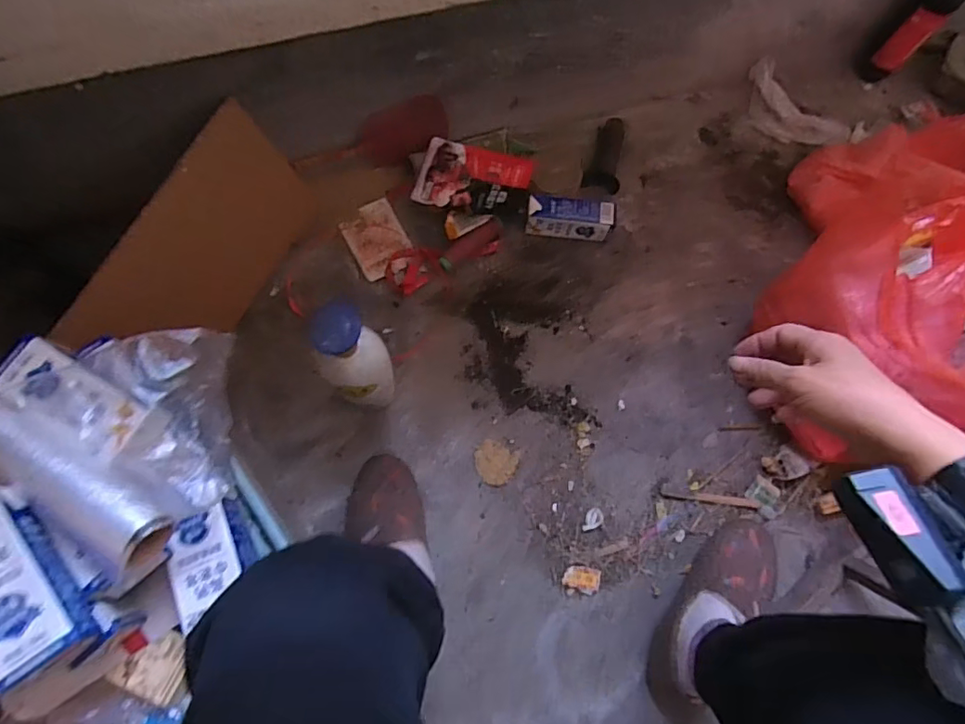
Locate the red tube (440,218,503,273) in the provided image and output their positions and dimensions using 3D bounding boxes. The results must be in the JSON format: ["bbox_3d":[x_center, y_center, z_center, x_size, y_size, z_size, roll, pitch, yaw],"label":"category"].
[{"bbox_3d":[-0.018,-0.177,0.819,0.114,0.025,0.028,-39,78,-13],"label":"red tube"}]

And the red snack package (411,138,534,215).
[{"bbox_3d":[-0.012,-0.277,0.826,0.168,0.023,0.115,12,73,1],"label":"red snack package"}]

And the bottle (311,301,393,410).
[{"bbox_3d":[-0.140,0.014,0.641,0.059,0.257,0.068,14,73,2],"label":"bottle"}]

